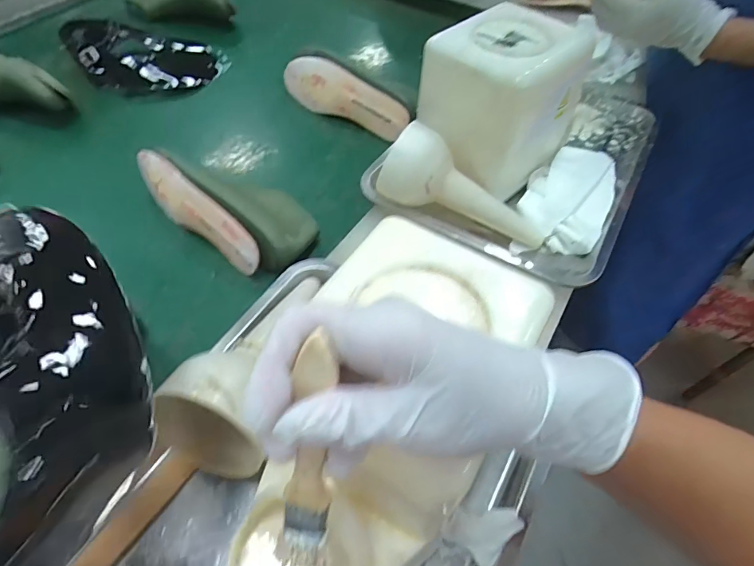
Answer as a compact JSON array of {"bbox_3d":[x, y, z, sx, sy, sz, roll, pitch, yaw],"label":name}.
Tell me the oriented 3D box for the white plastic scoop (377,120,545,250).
[{"bbox_3d":[0.097,-0.097,0.508,0.191,0.068,0.053,30,57,-5],"label":"white plastic scoop"}]

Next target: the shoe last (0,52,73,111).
[{"bbox_3d":[-0.560,-0.303,0.677,0.205,0.060,0.091,15,55,8],"label":"shoe last"}]

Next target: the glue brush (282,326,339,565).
[{"bbox_3d":[-0.030,0.084,0.202,0.021,0.146,0.008,12,29,5],"label":"glue brush"}]

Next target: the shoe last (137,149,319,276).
[{"bbox_3d":[-0.191,-0.102,0.562,0.239,0.074,0.106,31,59,18],"label":"shoe last"}]

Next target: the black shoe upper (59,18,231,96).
[{"bbox_3d":[-0.393,-0.381,0.757,0.248,0.064,0.136,1,55,-2],"label":"black shoe upper"}]

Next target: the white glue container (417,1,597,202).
[{"bbox_3d":[0.144,-0.209,0.527,0.165,0.145,0.129,-38,64,-25],"label":"white glue container"}]

